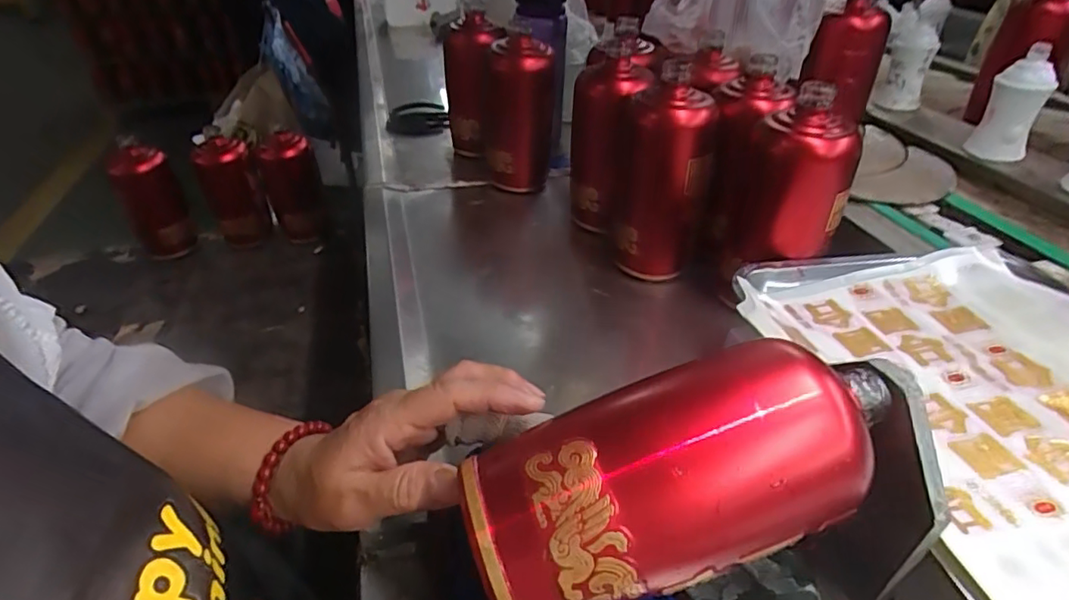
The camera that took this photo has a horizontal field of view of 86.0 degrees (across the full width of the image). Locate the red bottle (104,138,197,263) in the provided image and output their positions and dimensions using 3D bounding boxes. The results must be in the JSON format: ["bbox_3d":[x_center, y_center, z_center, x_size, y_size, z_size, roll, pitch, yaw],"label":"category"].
[{"bbox_3d":[-0.583,-0.149,0.883,0.084,0.166,0.083,-27,43,-29],"label":"red bottle"}]

